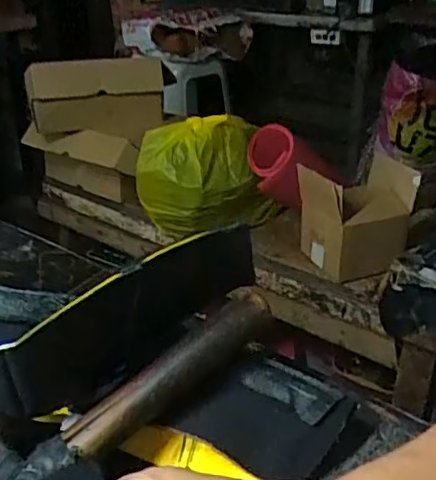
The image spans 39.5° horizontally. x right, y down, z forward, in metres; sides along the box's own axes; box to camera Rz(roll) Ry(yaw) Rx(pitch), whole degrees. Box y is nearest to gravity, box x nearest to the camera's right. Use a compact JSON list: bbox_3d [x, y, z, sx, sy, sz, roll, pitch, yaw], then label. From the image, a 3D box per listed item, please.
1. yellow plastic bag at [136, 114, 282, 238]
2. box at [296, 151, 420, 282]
[{"bbox_3d":[-0.020,-0.119,1.127,0.227,0.190,0.147,-14,28,-24],"label":"yellow plastic bag"},{"bbox_3d":[0.239,-0.038,1.004,0.176,0.163,0.122,-13,28,-22],"label":"box"}]

